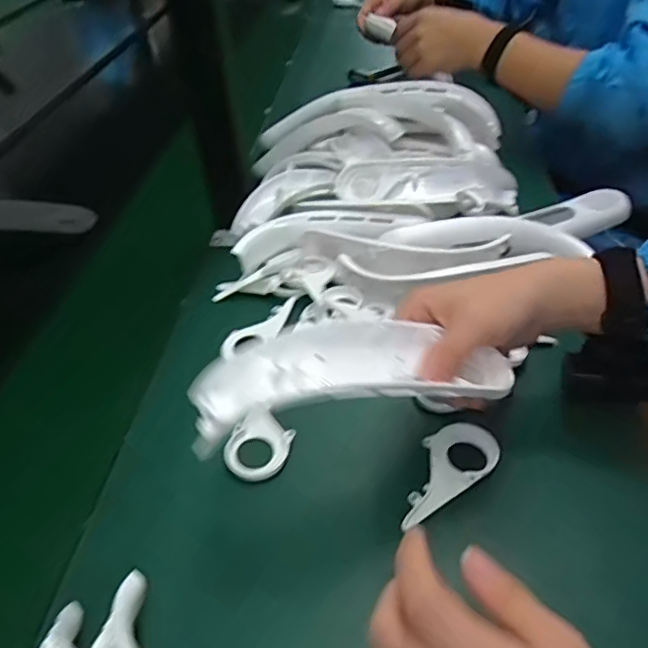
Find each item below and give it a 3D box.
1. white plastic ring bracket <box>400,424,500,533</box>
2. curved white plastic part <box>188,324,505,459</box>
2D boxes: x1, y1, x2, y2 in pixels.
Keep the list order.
[{"bbox_3d":[0.085,0.104,0.403,0.048,0.008,0.095,24,49,28],"label":"white plastic ring bracket"},{"bbox_3d":[0.025,0.031,0.355,0.204,0.046,0.051,-6,41,-14],"label":"curved white plastic part"}]

